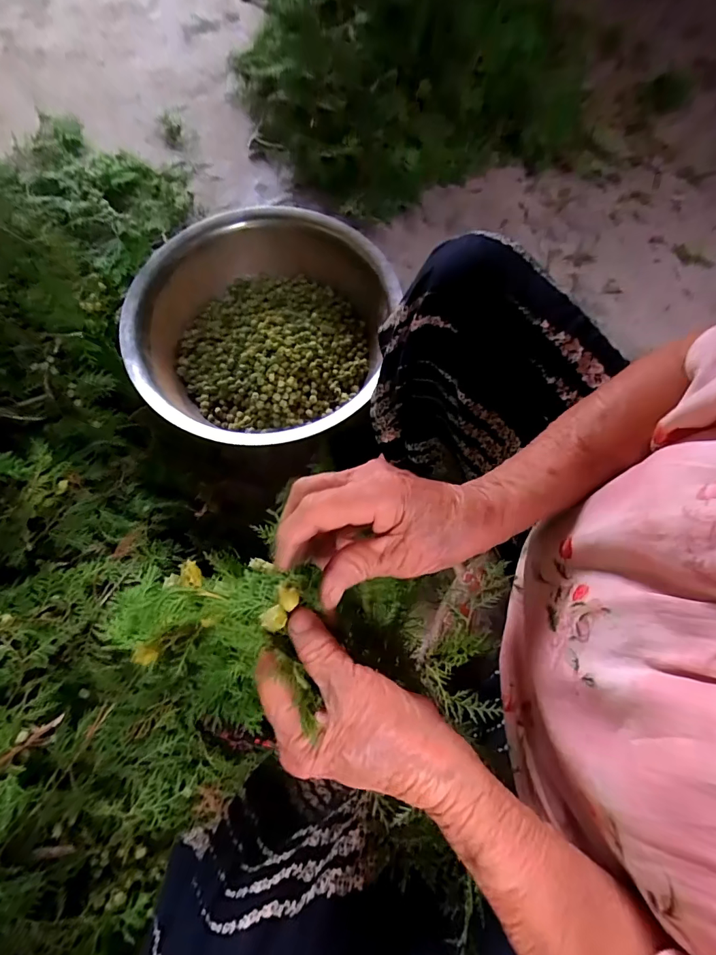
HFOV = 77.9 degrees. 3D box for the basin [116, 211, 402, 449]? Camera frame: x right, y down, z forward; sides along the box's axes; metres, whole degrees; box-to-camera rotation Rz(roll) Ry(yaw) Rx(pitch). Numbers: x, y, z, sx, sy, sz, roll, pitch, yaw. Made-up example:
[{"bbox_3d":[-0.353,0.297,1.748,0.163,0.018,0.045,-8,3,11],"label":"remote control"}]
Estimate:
[{"bbox_3d":[-0.174,-0.253,0.786,0.412,0.137,0.435,1,70,-2],"label":"basin"}]

